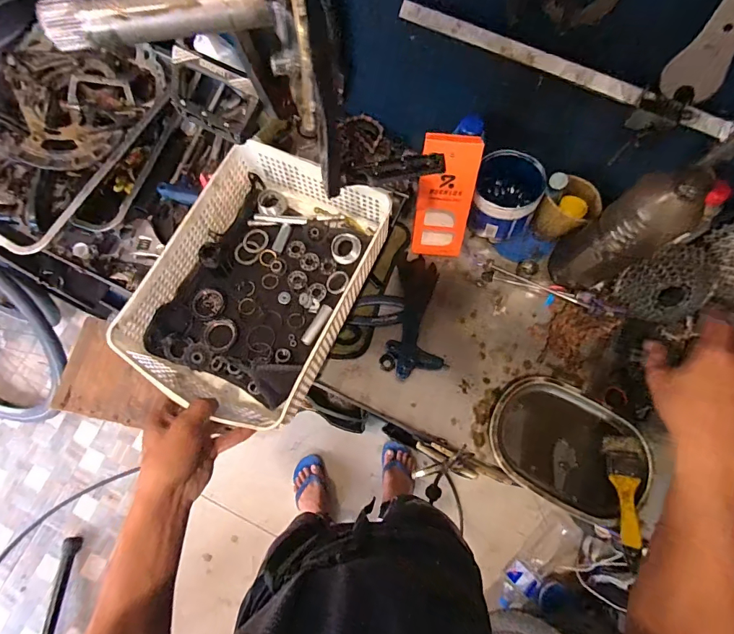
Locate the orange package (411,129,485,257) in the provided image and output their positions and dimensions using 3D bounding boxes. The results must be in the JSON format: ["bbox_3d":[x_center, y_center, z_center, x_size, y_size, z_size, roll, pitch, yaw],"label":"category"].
[{"bbox_3d":[0.112,-0.175,0.603,0.082,0.184,0.047,9,49,3],"label":"orange package"}]

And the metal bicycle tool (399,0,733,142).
[{"bbox_3d":[0.217,-0.266,0.446,0.387,0.025,0.018,24,77,7],"label":"metal bicycle tool"}]

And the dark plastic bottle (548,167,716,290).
[{"bbox_3d":[0.333,-0.114,0.526,0.096,0.273,0.088,-34,77,-7],"label":"dark plastic bottle"}]

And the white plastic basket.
[{"bbox_3d":[-0.136,-0.052,0.554,0.235,0.087,0.340,24,77,7],"label":"white plastic basket"}]

